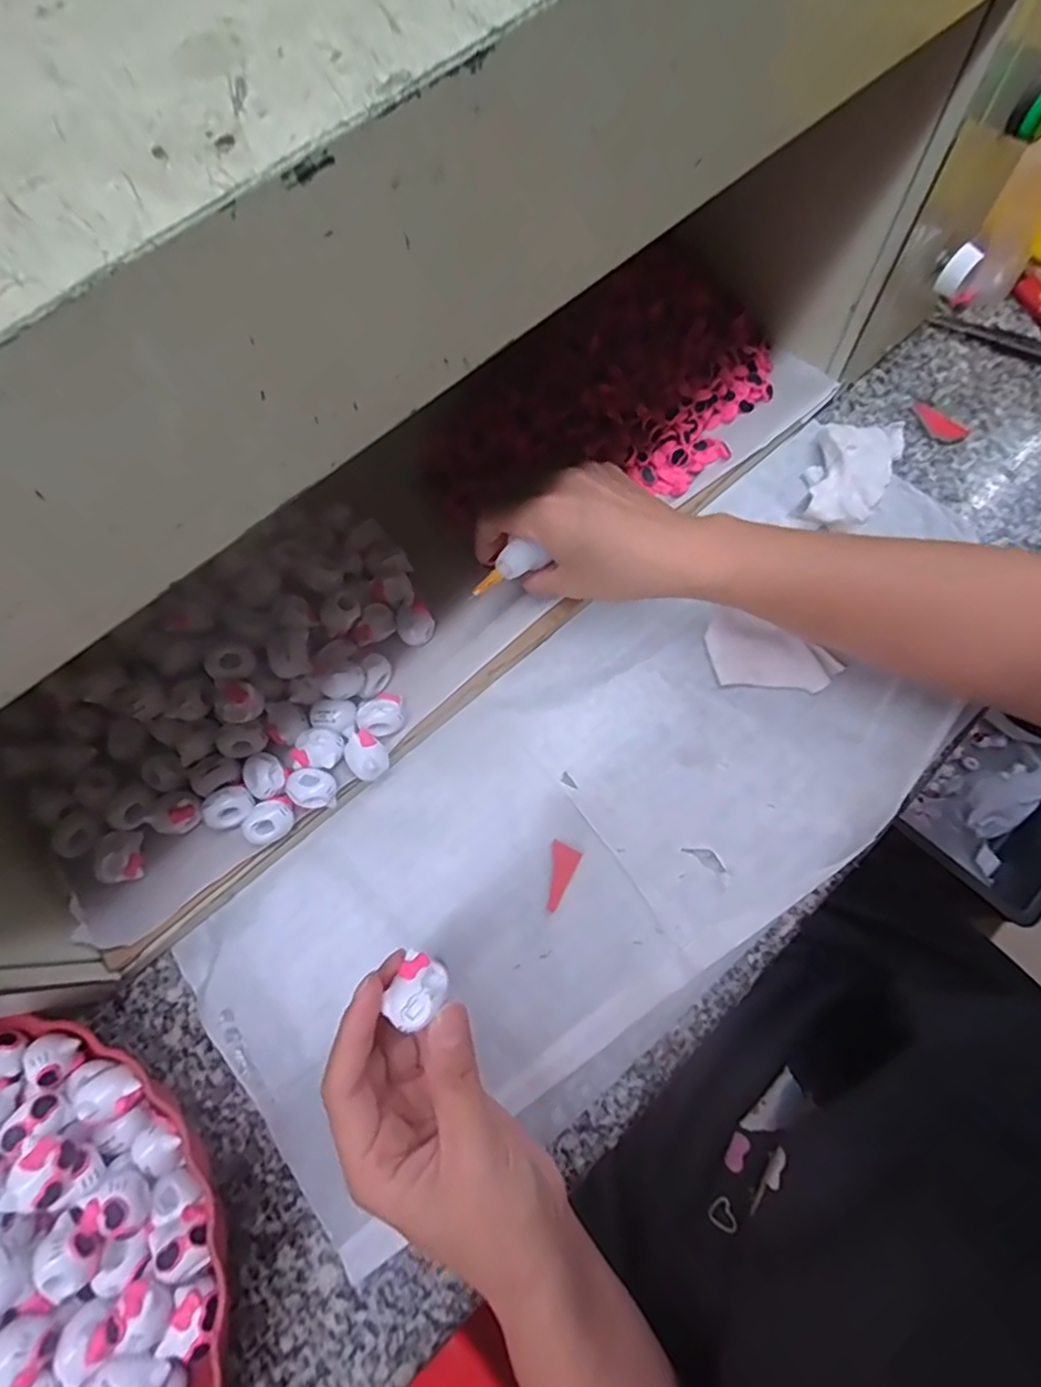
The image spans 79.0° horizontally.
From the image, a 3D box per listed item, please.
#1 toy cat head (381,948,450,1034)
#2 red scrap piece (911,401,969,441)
[{"bbox_3d":[-0.038,0.112,0.237,0.019,0.010,0.025,23,74,5],"label":"toy cat head"},{"bbox_3d":[0.280,-0.182,0.424,0.020,0.004,0.038,-41,72,-10],"label":"red scrap piece"}]

